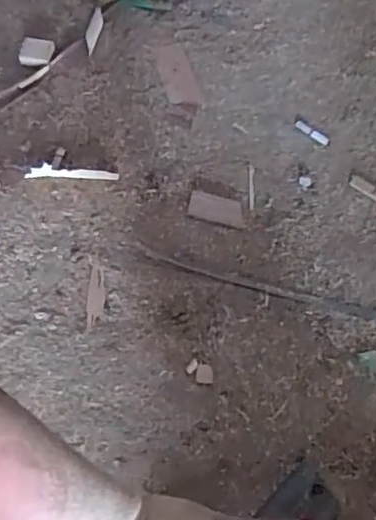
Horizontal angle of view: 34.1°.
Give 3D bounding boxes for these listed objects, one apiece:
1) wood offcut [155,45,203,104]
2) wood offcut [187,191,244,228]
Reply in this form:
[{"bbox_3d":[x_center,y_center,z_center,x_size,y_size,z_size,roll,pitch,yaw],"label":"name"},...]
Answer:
[{"bbox_3d":[-0.015,-0.251,0.828,0.046,0.004,0.107,-10,62,-8],"label":"wood offcut"},{"bbox_3d":[0.036,-0.063,0.756,0.071,0.004,0.039,17,62,7],"label":"wood offcut"}]

